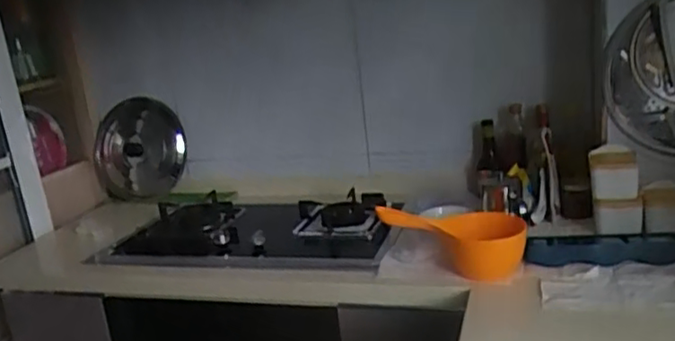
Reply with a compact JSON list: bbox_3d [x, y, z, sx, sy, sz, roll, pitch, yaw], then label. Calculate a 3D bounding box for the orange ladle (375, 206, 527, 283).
[{"bbox_3d":[0.223,0.133,1.270,0.288,0.122,0.129,15,20,14],"label":"orange ladle"}]

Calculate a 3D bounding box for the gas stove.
[{"bbox_3d":[-0.231,0.153,1.585,0.768,0.108,0.343,-4,16,15],"label":"gas stove"}]

